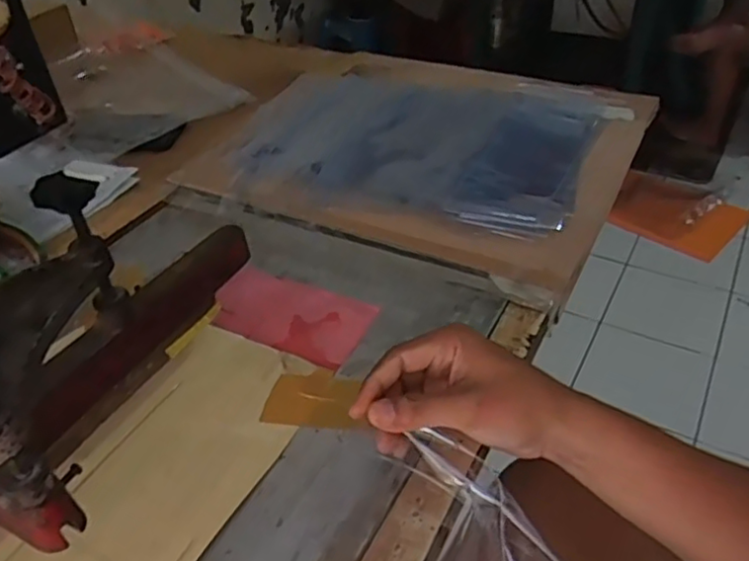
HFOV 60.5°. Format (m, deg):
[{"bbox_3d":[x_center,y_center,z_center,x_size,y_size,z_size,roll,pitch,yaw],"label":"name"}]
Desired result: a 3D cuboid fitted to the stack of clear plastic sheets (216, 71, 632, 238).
[{"bbox_3d":[0.047,-0.188,0.799,0.424,0.012,0.344,11,42,19],"label":"stack of clear plastic sheets"}]

